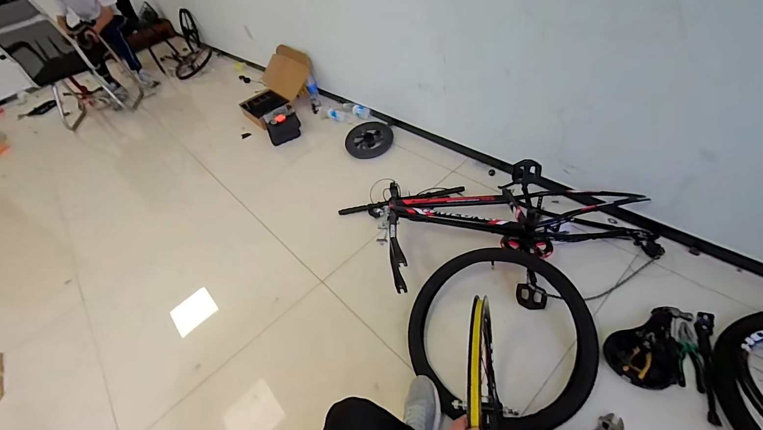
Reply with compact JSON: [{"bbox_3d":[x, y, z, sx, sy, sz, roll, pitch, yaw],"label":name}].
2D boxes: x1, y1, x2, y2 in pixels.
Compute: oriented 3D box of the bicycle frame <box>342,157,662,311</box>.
[{"bbox_3d":[0.373,0.041,1.286,1.119,0.303,0.587,-5,46,11],"label":"bicycle frame"}]

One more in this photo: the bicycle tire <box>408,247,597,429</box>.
[{"bbox_3d":[0.339,0.340,1.059,0.524,0.049,0.530,-12,57,19],"label":"bicycle tire"}]

